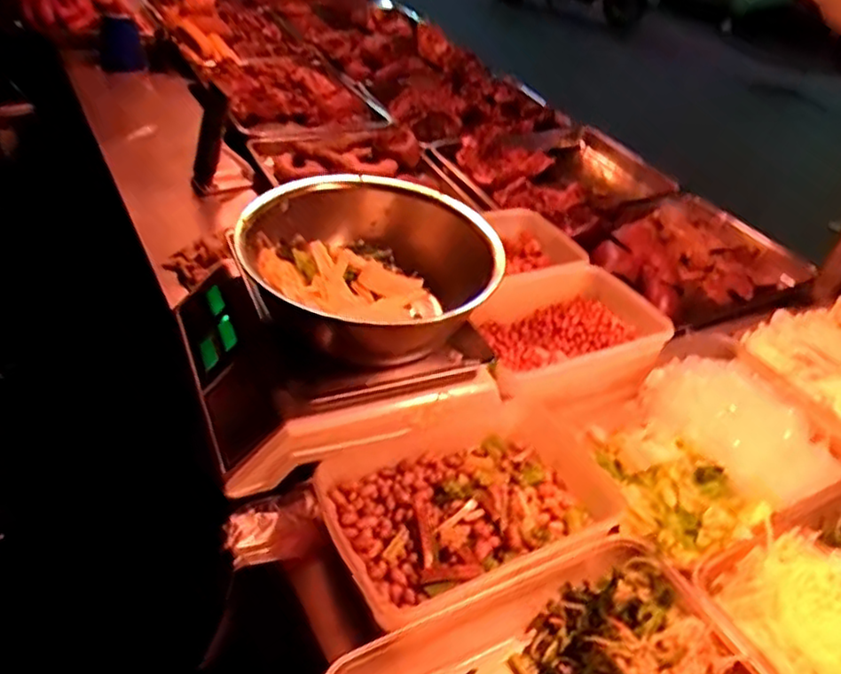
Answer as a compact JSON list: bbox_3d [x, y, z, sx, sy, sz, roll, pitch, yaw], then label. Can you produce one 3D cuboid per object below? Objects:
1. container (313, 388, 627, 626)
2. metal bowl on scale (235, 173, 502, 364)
[{"bbox_3d":[0.052,0.173,0.714,0.302,0.065,0.200,-12,42,-23],"label":"container"},{"bbox_3d":[-0.056,-0.078,0.782,0.256,0.106,0.262,5,38,-4],"label":"metal bowl on scale"}]

